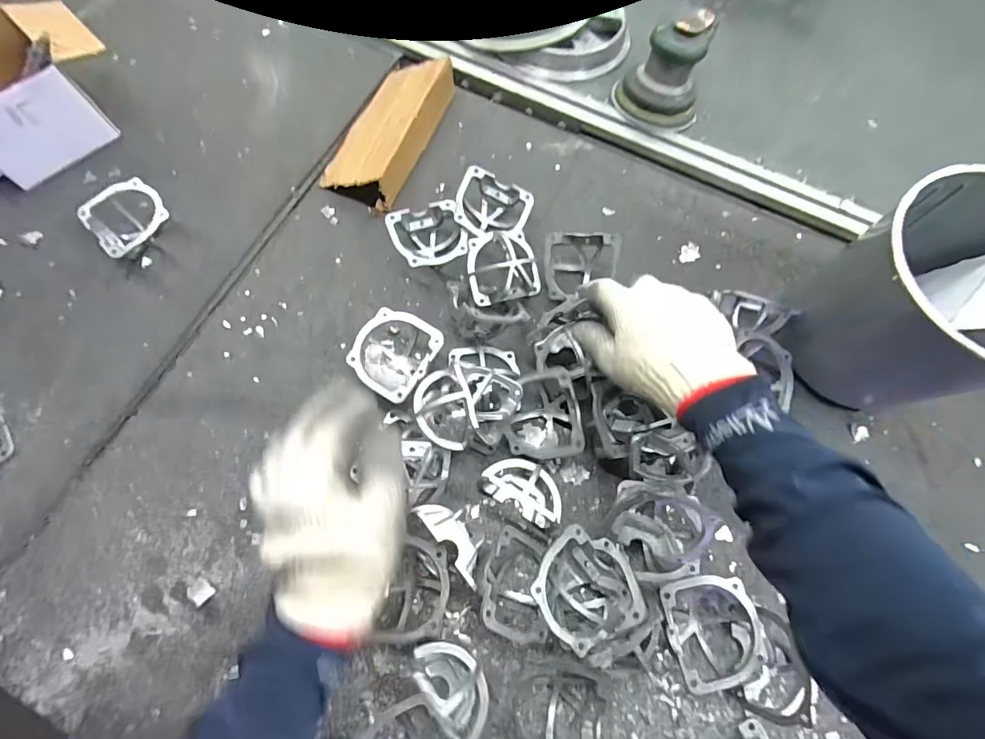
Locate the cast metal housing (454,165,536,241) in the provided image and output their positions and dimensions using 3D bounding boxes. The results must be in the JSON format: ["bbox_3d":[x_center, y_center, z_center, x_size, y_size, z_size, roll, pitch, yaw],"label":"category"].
[{"bbox_3d":[0.002,-0.187,0.539,0.083,0.055,0.080,17,72,4],"label":"cast metal housing"}]

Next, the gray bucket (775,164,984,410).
[{"bbox_3d":[0.401,-0.061,0.443,0.163,0.185,0.175,1,71,-2],"label":"gray bucket"}]

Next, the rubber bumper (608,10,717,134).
[{"bbox_3d":[0.228,-0.391,0.591,0.110,0.096,0.114,20,72,5],"label":"rubber bumper"}]

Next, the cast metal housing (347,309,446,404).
[{"bbox_3d":[-0.105,-0.014,0.484,0.080,0.049,0.085,33,74,9],"label":"cast metal housing"}]

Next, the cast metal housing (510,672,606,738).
[{"bbox_3d":[0.055,0.298,0.388,0.072,0.033,0.059,7,71,0],"label":"cast metal housing"}]

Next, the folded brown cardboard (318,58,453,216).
[{"bbox_3d":[-0.131,-0.323,0.583,0.101,0.046,0.231,20,72,5],"label":"folded brown cardboard"}]

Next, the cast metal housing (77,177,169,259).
[{"bbox_3d":[-0.413,-0.169,0.521,0.080,0.052,0.079,1,71,-2],"label":"cast metal housing"}]

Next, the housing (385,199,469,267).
[{"bbox_3d":[-0.072,-0.148,0.529,0.080,0.046,0.077,-21,74,-9],"label":"housing"}]

